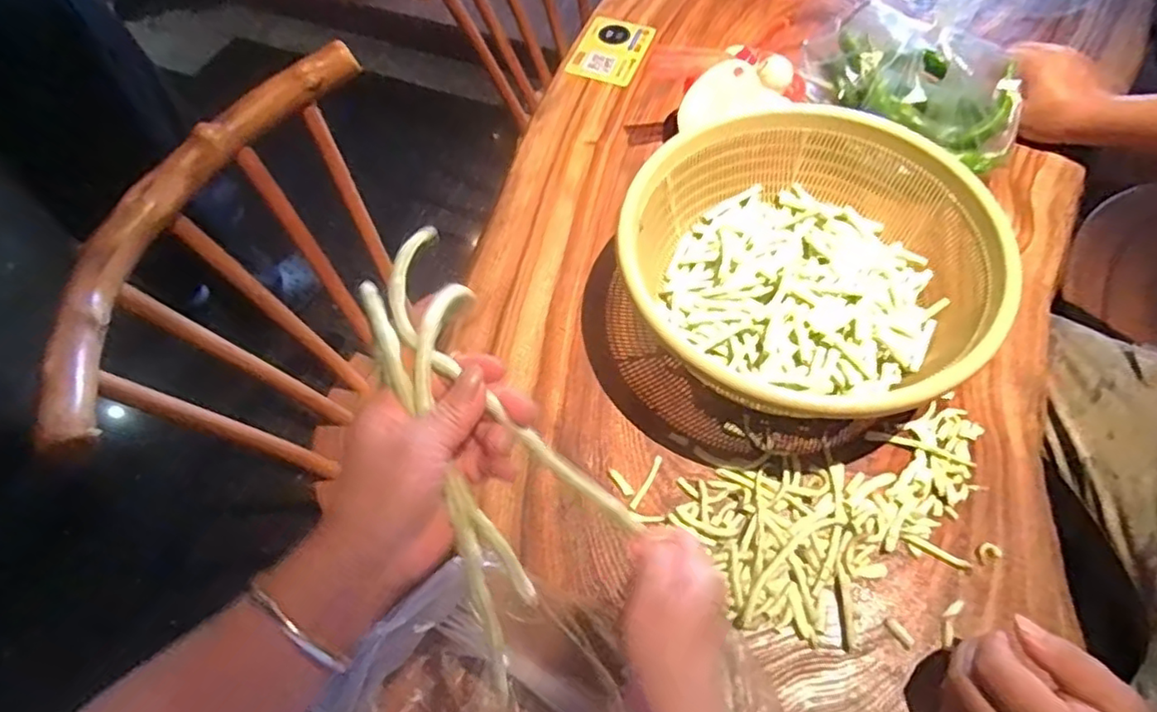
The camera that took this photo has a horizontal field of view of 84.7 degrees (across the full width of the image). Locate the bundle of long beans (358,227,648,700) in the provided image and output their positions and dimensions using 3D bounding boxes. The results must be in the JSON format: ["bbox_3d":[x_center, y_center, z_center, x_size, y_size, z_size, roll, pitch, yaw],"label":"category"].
[{"bbox_3d":[-0.045,0.043,0.337,0.097,0.043,0.232,-25,90,-11],"label":"bundle of long beans"}]

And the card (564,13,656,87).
[{"bbox_3d":[0.045,-0.407,0.844,0.085,0.006,0.131,21,62,6],"label":"card"}]

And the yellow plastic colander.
[{"bbox_3d":[0.196,-0.074,0.579,0.300,0.121,0.302,-1,59,2],"label":"yellow plastic colander"}]

